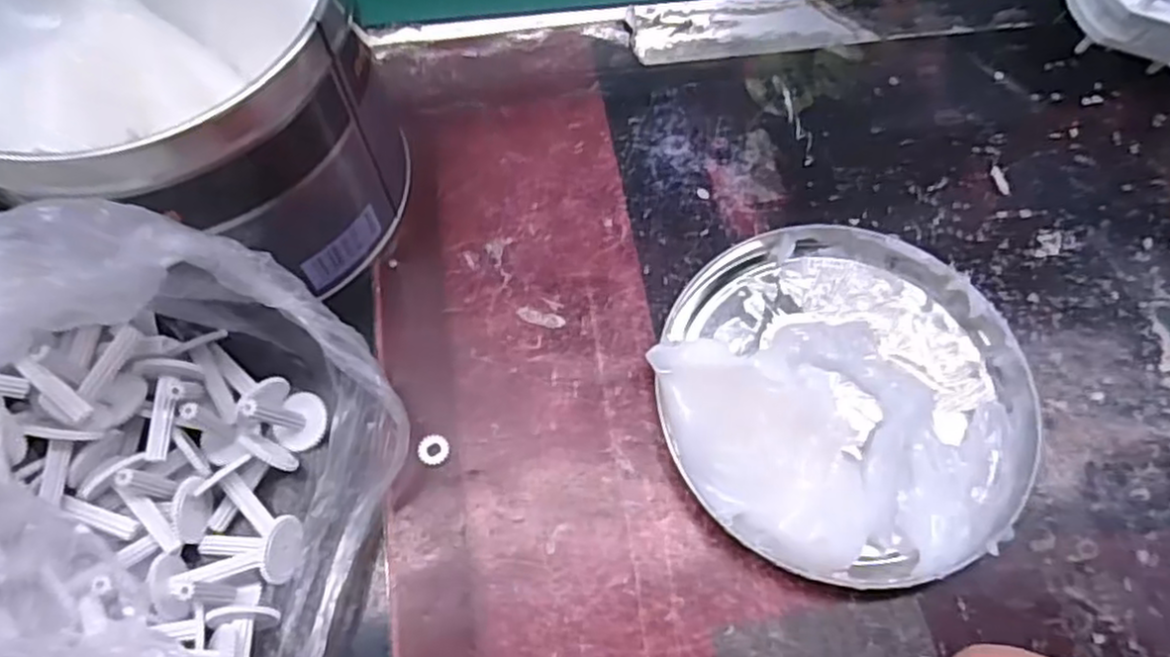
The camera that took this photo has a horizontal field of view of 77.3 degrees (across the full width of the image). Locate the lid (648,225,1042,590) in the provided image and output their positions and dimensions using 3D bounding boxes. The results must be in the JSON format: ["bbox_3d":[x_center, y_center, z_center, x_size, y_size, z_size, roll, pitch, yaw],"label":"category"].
[{"bbox_3d":[0.091,0.019,0.252,0.126,0.029,0.127,1,66,-1],"label":"lid"}]

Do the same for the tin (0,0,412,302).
[{"bbox_3d":[-0.134,-0.087,0.257,0.126,0.097,0.120,1,66,-1],"label":"tin"}]

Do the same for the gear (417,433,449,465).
[{"bbox_3d":[-0.052,0.042,0.254,0.011,0.004,0.011,1,66,-1],"label":"gear"}]

